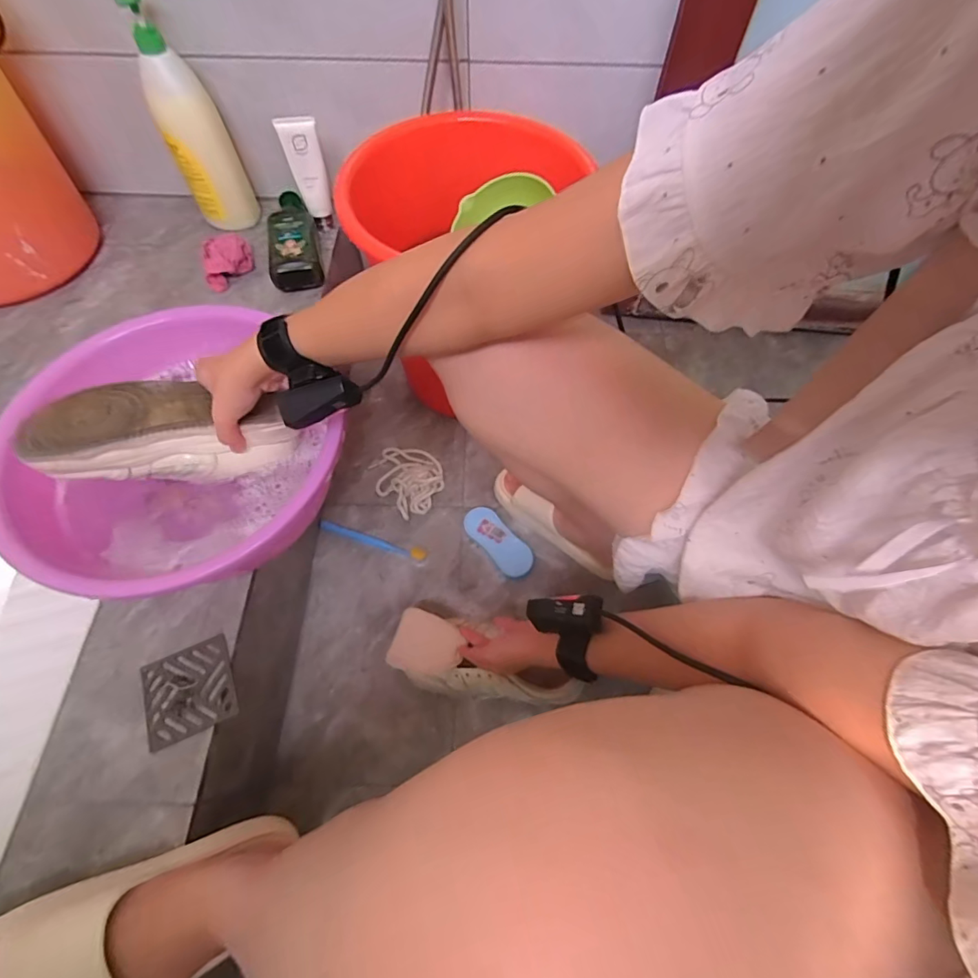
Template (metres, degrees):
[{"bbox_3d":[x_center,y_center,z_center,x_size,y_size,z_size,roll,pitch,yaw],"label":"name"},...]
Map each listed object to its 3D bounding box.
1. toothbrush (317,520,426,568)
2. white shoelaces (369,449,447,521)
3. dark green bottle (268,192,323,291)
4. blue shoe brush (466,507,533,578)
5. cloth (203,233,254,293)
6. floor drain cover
[{"bbox_3d":[-0.186,0.082,0.748,0.180,0.011,0.026,15,61,8],"label":"toothbrush"},{"bbox_3d":[-0.137,-0.026,0.795,0.136,0.034,0.111,41,68,20],"label":"white shoelaces"},{"bbox_3d":[-0.330,-0.423,0.782,0.077,0.056,0.211,-16,62,-9],"label":"dark green bottle"},{"bbox_3d":[0.015,0.085,0.742,0.053,0.040,0.127,-38,67,-20],"label":"blue shoe brush"},{"bbox_3d":[-0.414,-0.361,0.743,0.069,0.056,0.056,-11,61,-7],"label":"cloth"},{"bbox_3d":[-0.311,0.208,0.485,0.086,0.007,0.088,-22,63,-12],"label":"floor drain cover"}]

